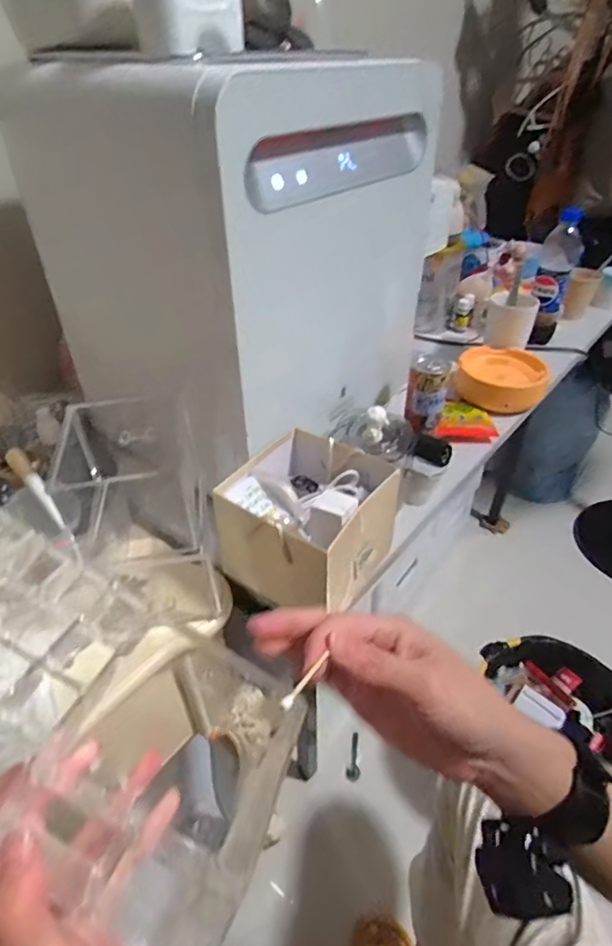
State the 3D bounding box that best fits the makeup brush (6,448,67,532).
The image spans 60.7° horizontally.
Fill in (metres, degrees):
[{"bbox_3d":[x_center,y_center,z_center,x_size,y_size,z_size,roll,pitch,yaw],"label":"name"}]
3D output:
[{"bbox_3d":[-0.291,0.016,0.567,0.018,0.012,0.113,-31,69,-31],"label":"makeup brush"}]

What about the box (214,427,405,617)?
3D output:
[{"bbox_3d":[-0.001,0.044,0.547,0.149,0.108,0.146,23,45,28],"label":"box"}]

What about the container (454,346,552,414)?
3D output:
[{"bbox_3d":[0.304,-0.142,0.822,0.136,0.062,0.116,15,42,21],"label":"container"}]

